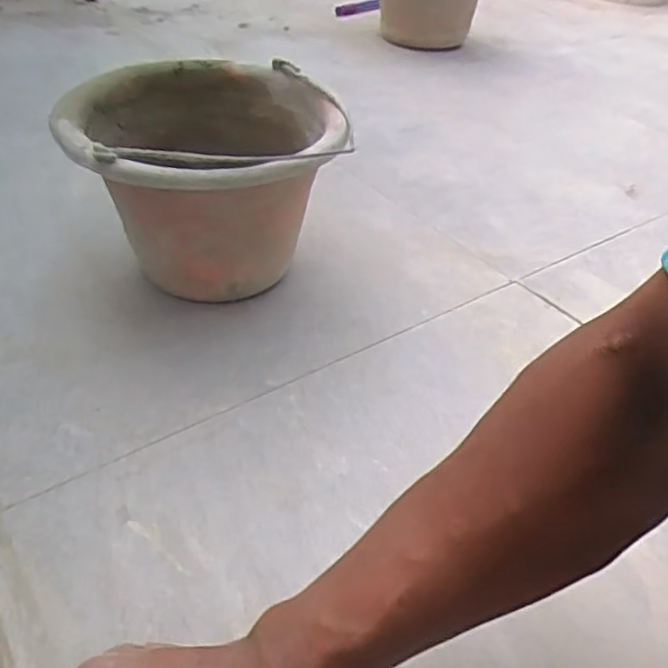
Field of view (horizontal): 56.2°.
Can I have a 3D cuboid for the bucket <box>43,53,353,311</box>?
[{"bbox_3d":[-0.118,-0.133,0.585,0.224,0.167,0.232,-10,43,-18],"label":"bucket"}]

